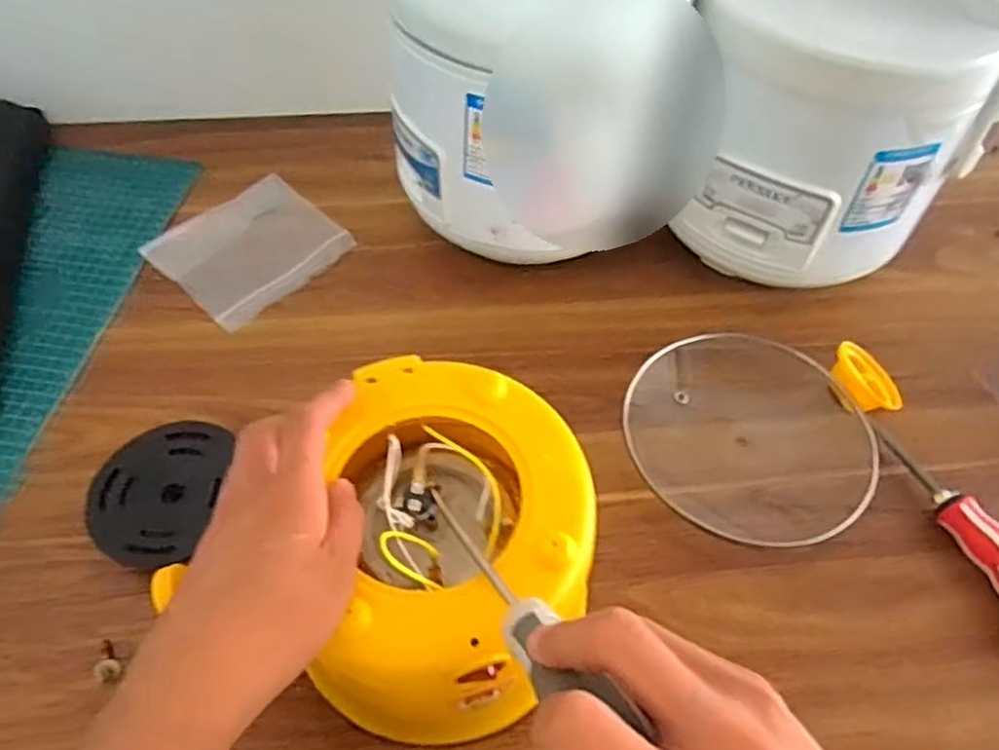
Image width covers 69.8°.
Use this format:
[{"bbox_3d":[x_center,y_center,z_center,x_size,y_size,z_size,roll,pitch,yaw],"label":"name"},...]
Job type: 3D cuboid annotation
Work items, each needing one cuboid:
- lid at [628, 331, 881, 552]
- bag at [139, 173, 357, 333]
[{"bbox_3d":[0.164,0.038,0.478,0.157,0.011,0.144,1,56,-1],"label":"lid"},{"bbox_3d":[-0.202,-0.105,0.579,0.120,0.007,0.125,38,63,21],"label":"bag"}]

